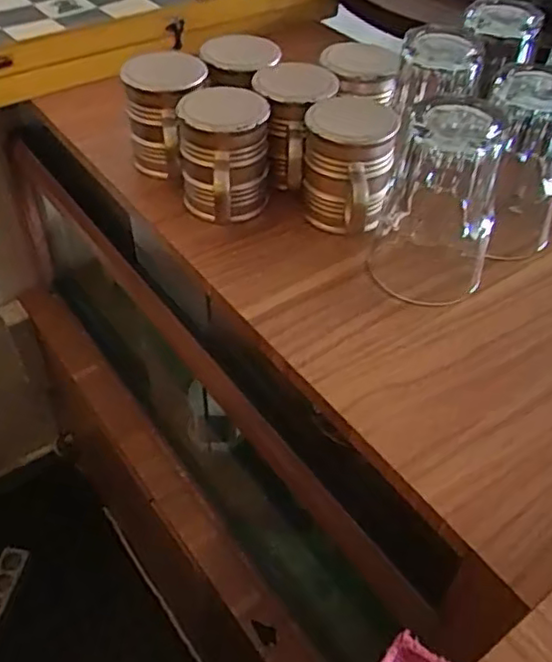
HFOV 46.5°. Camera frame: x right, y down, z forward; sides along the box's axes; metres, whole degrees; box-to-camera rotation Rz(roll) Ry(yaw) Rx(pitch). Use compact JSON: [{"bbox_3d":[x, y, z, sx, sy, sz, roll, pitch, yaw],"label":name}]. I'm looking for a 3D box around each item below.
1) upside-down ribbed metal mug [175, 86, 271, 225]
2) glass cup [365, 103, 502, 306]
[{"bbox_3d":[-0.044,-0.145,0.535,0.069,0.095,0.082,-2,46,-4],"label":"upside-down ribbed metal mug"},{"bbox_3d":[0.120,-0.093,0.463,0.082,0.127,0.074,12,47,10],"label":"glass cup"}]

